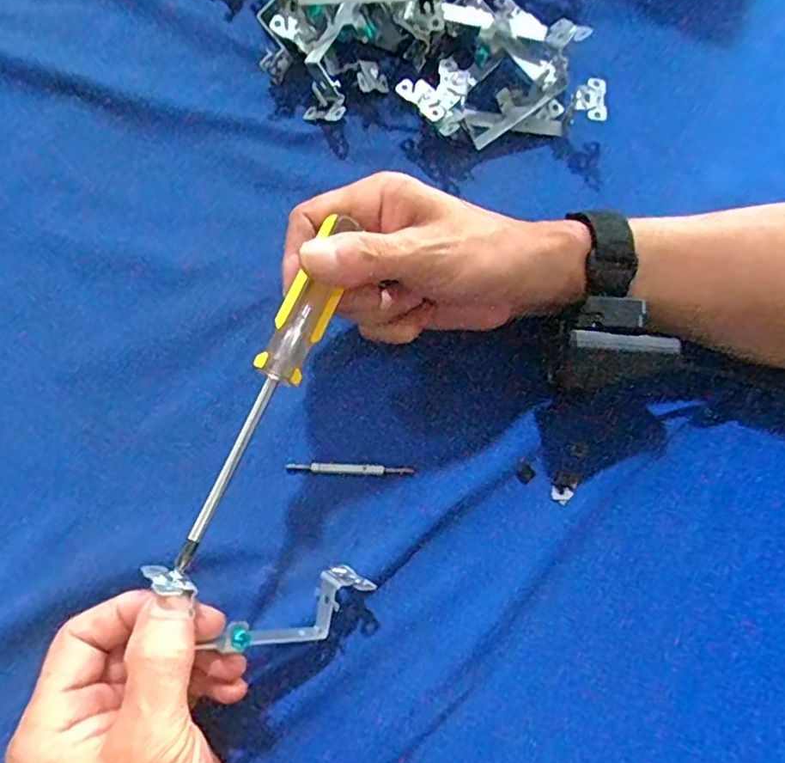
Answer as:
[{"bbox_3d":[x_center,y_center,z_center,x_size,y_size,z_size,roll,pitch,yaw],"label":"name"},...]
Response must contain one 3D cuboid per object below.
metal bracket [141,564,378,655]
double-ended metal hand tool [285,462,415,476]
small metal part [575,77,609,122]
[{"bbox_3d":[-0.064,0.102,0.282,0.106,0.028,0.045,24,75,-34],"label":"metal bracket"},{"bbox_3d":[-0.023,0.048,0.339,0.069,0.004,0.005,5,75,-5],"label":"double-ended metal hand tool"},{"bbox_3d":[0.126,-0.178,0.384,0.018,0.011,0.028,5,75,-5],"label":"small metal part"}]

